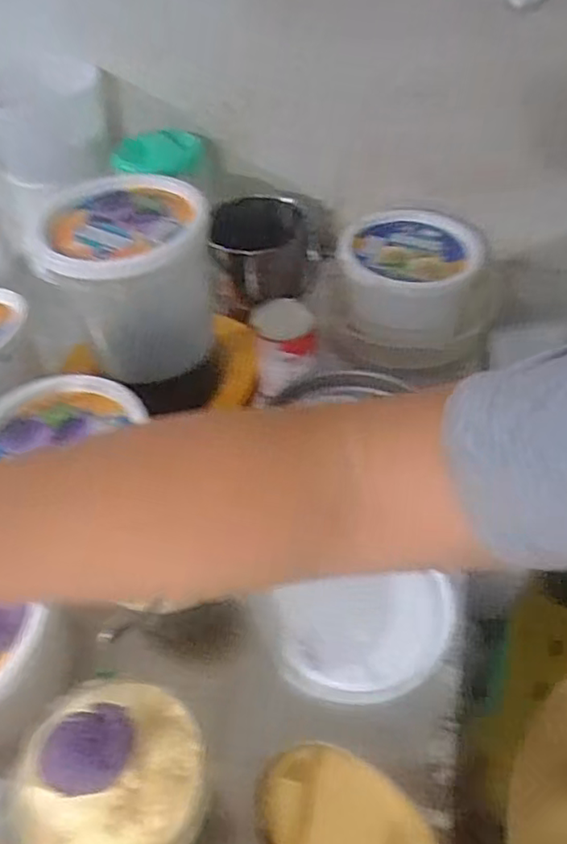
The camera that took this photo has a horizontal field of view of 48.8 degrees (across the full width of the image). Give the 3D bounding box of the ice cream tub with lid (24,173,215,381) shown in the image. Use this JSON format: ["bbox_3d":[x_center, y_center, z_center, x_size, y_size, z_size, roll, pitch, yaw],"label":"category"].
[{"bbox_3d":[-0.158,-0.154,0.695,0.158,0.161,0.172,-4,47,1],"label":"ice cream tub with lid"}]

